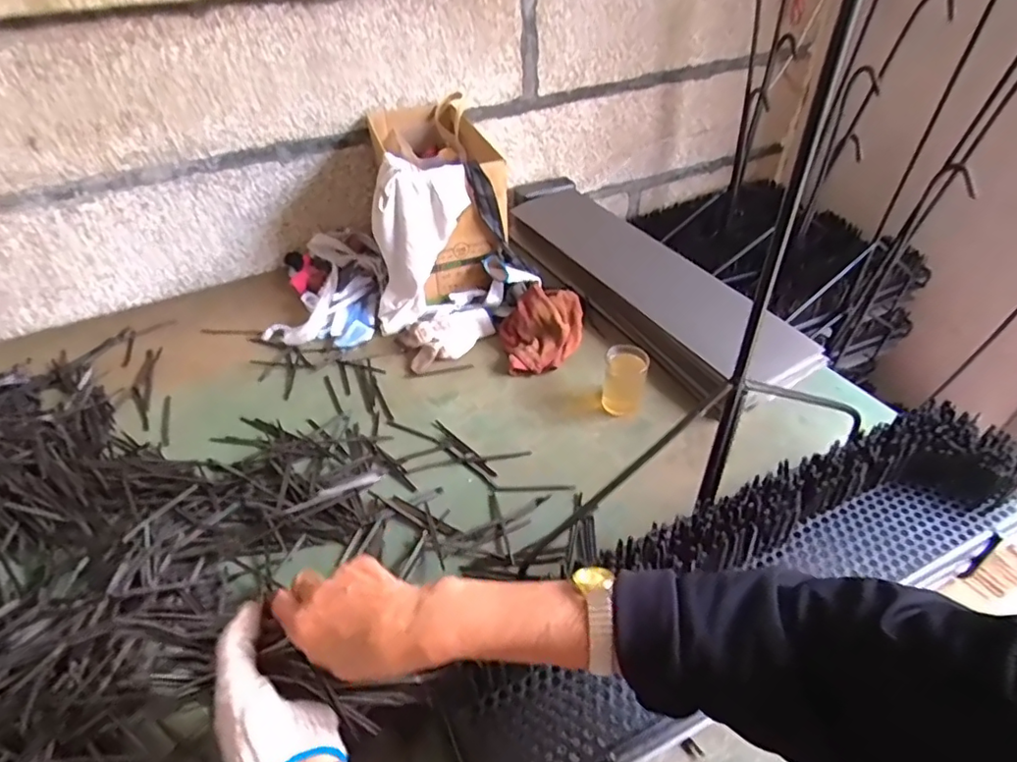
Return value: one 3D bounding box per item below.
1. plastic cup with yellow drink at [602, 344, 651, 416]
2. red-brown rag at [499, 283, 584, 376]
[{"bbox_3d":[0.159,0.001,0.777,0.056,0.073,0.067,9,43,11],"label":"plastic cup with yellow drink"},{"bbox_3d":[0.062,-0.085,0.879,0.142,0.069,0.131,-9,43,-9],"label":"red-brown rag"}]

